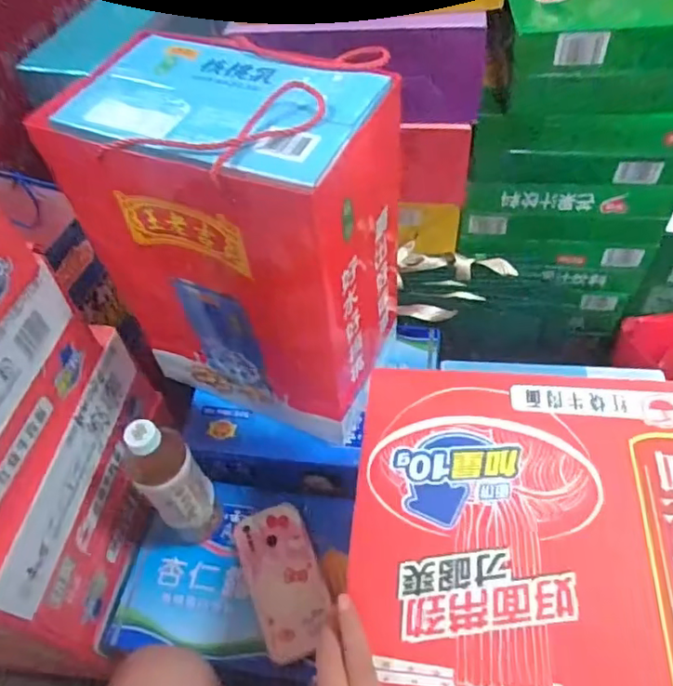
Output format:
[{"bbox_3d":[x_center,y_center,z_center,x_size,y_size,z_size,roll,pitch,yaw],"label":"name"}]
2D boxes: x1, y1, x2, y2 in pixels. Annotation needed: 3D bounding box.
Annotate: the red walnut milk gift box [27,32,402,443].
[{"bbox_3d":[-0.084,-0.085,0.616,0.264,0.373,0.168,16,53,20],"label":"red walnut milk gift box"}]

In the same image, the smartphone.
[{"bbox_3d":[-0.058,0.266,0.660,0.080,0.015,0.162,-17,60,-13],"label":"smartphone"}]

